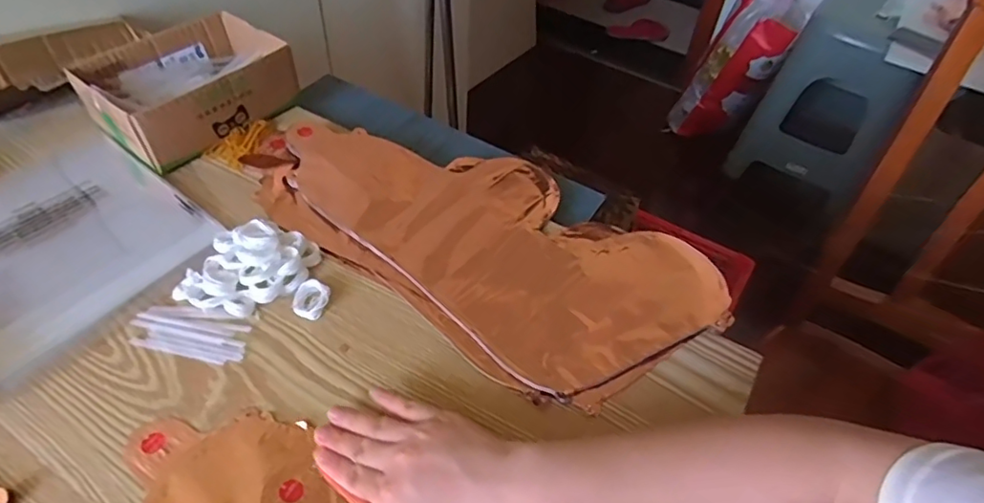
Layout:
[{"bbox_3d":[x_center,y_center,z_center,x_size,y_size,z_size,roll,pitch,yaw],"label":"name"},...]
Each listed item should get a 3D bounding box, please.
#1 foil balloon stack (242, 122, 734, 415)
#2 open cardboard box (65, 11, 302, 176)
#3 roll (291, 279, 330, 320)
[{"bbox_3d":[-0.016,-0.023,0.540,0.428,0.017,0.211,31,54,21],"label":"foil balloon stack"},{"bbox_3d":[-0.324,-0.180,0.628,0.143,0.061,0.187,35,55,24],"label":"open cardboard box"},{"bbox_3d":[-0.151,0.039,0.481,0.027,0.012,0.031,10,49,5],"label":"roll"}]

